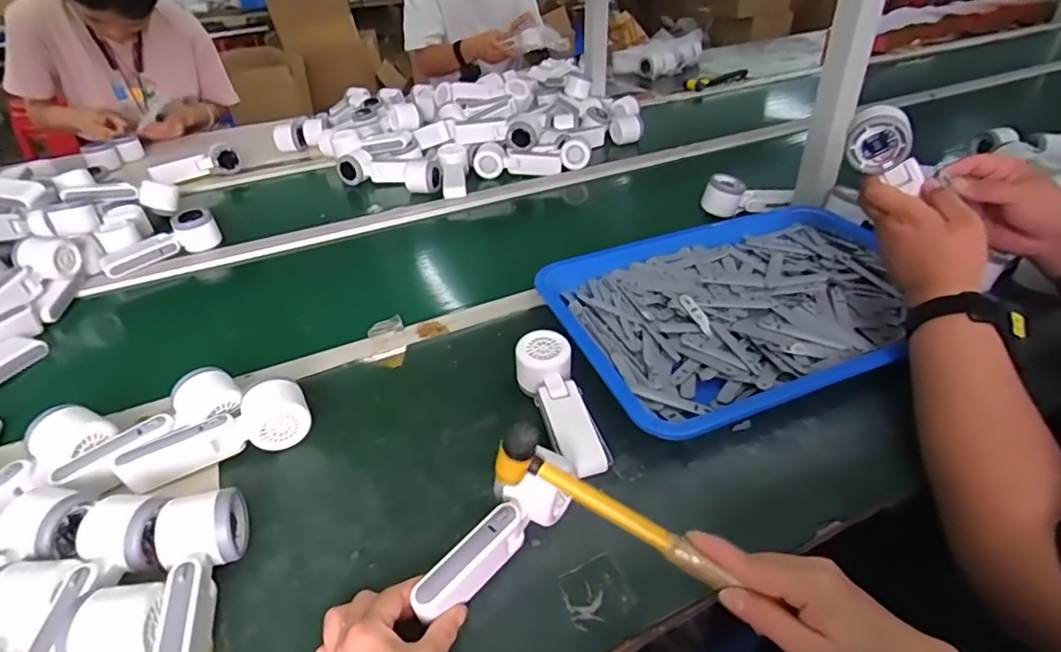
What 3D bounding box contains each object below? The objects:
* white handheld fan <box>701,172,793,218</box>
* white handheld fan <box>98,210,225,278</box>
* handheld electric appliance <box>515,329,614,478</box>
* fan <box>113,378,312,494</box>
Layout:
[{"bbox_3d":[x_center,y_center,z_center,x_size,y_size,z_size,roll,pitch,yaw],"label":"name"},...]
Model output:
[{"bbox_3d":[0.352,-0.210,0.921,0.136,0.063,0.046,3,37,9],"label":"white handheld fan"},{"bbox_3d":[-0.576,-0.132,0.880,0.164,0.052,0.051,-30,44,-32],"label":"white handheld fan"},{"bbox_3d":[0.032,0.077,0.568,0.053,0.046,0.163,-14,50,-14],"label":"handheld electric appliance"},{"bbox_3d":[-0.296,0.107,0.540,0.164,0.047,0.054,-25,41,-26],"label":"fan"}]

